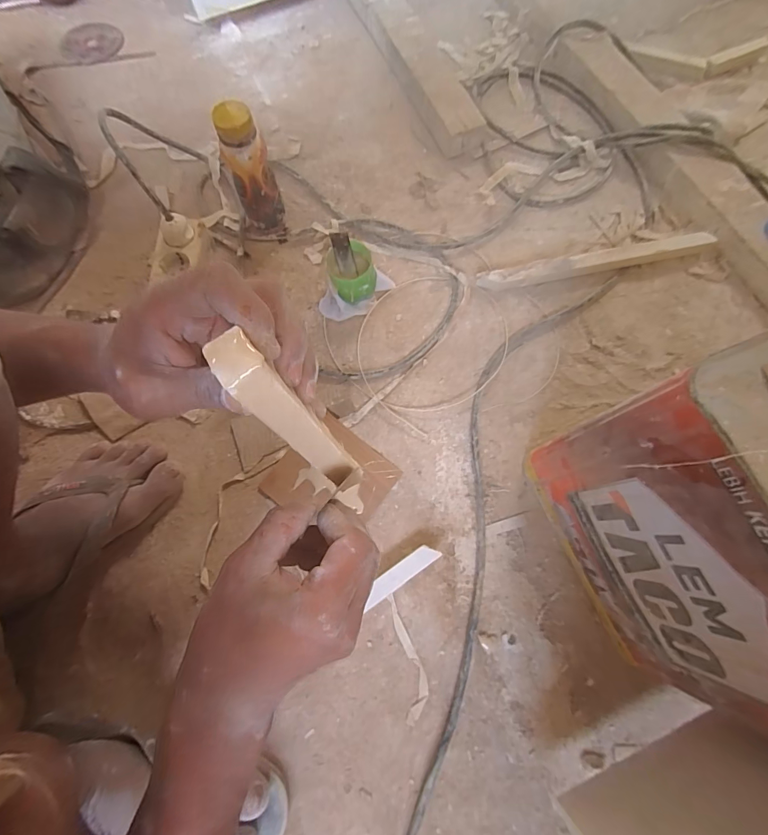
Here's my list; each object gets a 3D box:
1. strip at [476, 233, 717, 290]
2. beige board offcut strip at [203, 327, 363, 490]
[{"bbox_3d":[0.264,-0.197,0.506,0.290,0.029,0.022,-12,74,-3],"label":"strip"},{"bbox_3d":[-0.047,0.008,0.227,0.020,0.148,0.022,36,77,30],"label":"beige board offcut strip"}]

